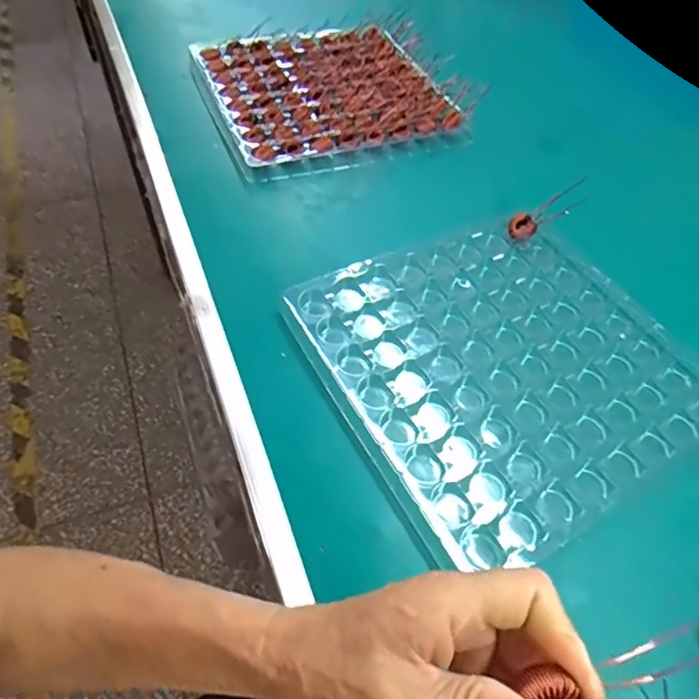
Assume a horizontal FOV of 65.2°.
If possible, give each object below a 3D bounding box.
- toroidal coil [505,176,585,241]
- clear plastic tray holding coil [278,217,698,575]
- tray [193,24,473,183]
[{"bbox_3d":[0.202,-0.141,0.553,0.088,0.013,0.029,-34,56,5],"label":"toroidal coil"},{"bbox_3d":[0.126,0.007,0.461,0.287,0.020,0.287,-23,56,-21],"label":"clear plastic tray holding coil"},{"bbox_3d":[-0.036,-0.330,0.698,0.284,0.035,0.283,-16,54,-16],"label":"tray"}]

